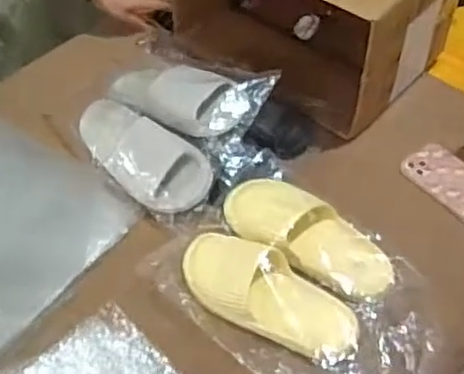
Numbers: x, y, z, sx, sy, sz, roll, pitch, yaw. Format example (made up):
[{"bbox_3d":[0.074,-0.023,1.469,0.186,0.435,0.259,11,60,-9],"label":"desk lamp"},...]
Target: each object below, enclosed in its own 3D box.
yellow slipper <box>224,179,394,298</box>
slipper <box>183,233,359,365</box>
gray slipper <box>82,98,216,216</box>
[{"bbox_3d":[0.110,0.065,0.871,0.239,0.064,0.105,25,56,21],"label":"yellow slipper"},{"bbox_3d":[0.041,0.135,0.822,0.260,0.054,0.109,35,60,27],"label":"slipper"},{"bbox_3d":[-0.149,-0.063,0.957,0.277,0.096,0.110,35,60,27],"label":"gray slipper"}]

